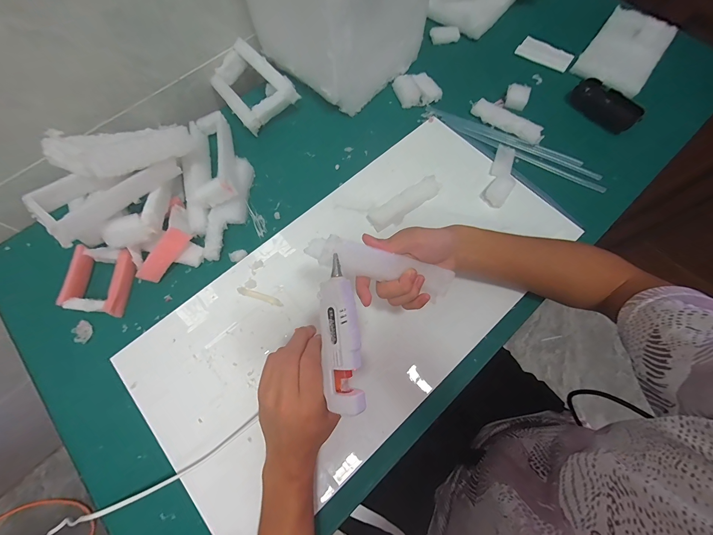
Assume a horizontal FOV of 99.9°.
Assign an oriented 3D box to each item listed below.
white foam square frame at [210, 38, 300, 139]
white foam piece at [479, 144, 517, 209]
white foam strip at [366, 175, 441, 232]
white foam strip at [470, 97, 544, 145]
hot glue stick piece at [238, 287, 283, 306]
[{"bbox_3d":[-0.176,-0.304,0.500,0.098,0.026,0.140,-41,80,7],"label":"white foam square frame"},{"bbox_3d":[0.226,-0.143,0.461,0.040,0.010,0.121,23,71,11],"label":"white foam piece"},{"bbox_3d":[0.074,-0.096,0.445,0.121,0.014,0.035,-34,71,-11],"label":"white foam strip"},{"bbox_3d":[0.252,-0.247,0.499,0.122,0.019,0.031,40,75,16],"label":"white foam strip"},{"bbox_3d":[-0.130,0.039,0.405,0.065,0.005,0.010,17,70,9],"label":"hot glue stick piece"}]

